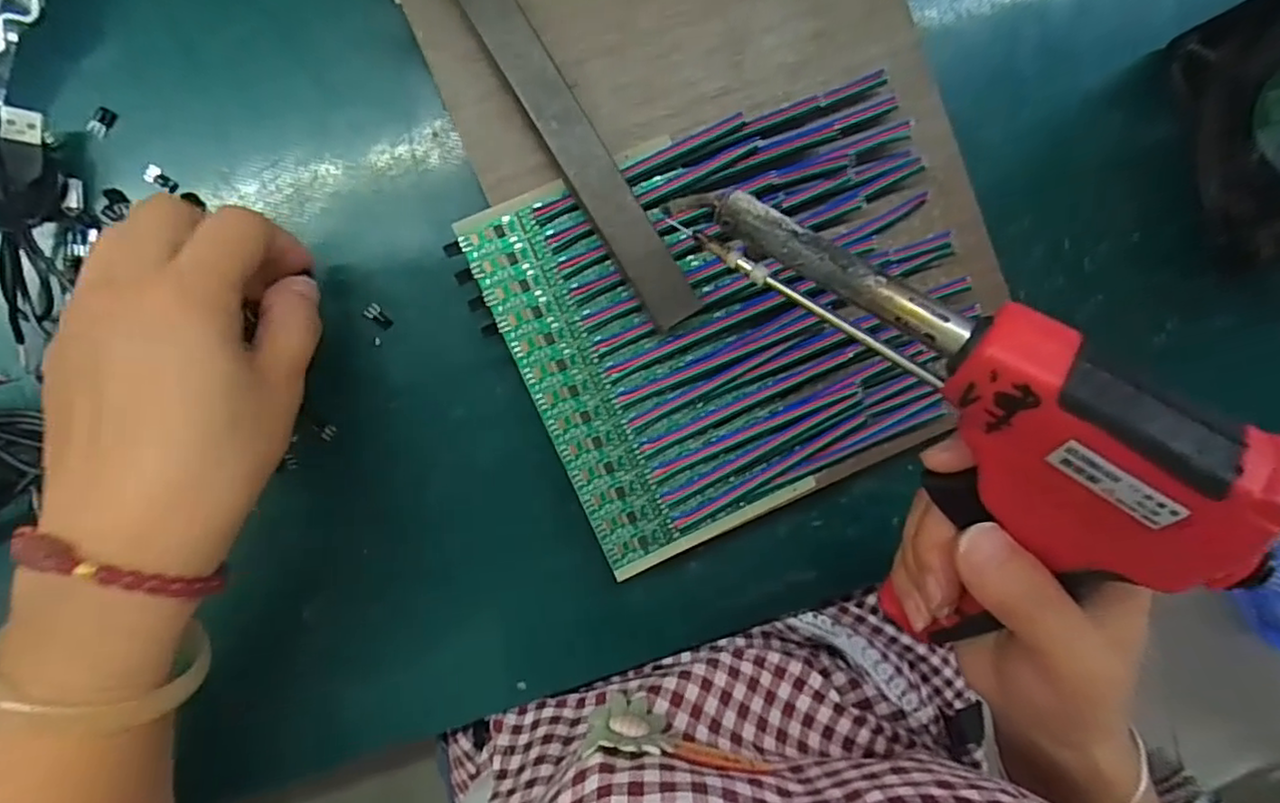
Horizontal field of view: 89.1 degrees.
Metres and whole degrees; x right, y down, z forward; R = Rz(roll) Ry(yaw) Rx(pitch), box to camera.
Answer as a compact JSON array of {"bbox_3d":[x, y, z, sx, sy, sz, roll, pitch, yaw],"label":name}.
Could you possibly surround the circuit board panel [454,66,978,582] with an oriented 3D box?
[{"bbox_3d":[0.046,-0.034,0.280,0.192,0.014,0.164,-23,97,-2],"label":"circuit board panel"}]

